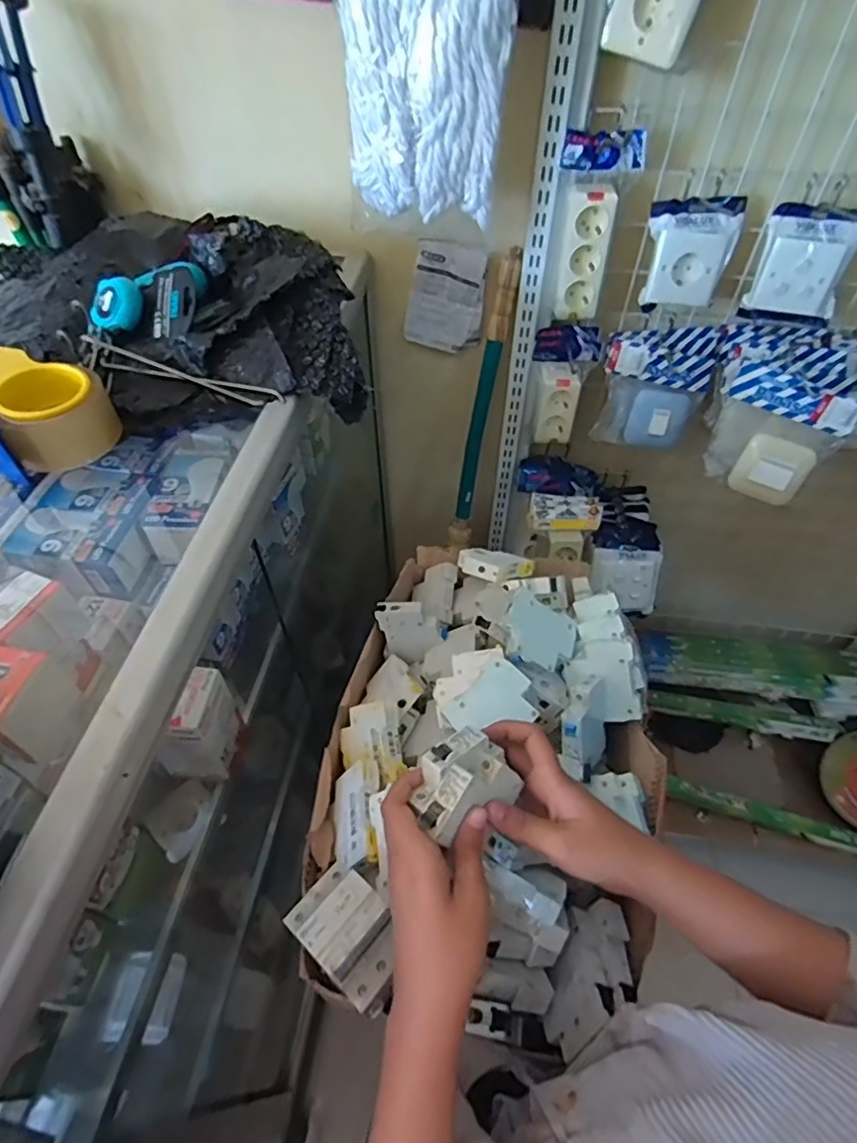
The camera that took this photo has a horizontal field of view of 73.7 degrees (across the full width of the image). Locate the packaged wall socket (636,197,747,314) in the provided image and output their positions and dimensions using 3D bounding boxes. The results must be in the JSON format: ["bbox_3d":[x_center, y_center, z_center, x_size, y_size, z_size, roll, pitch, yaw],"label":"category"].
[{"bbox_3d":[0.343,-0.416,0.747,0.110,0.118,0.049,-2,50,-2],"label":"packaged wall socket"}]

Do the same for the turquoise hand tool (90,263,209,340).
[{"bbox_3d":[-0.299,-0.288,0.607,0.117,0.040,0.102,-7,51,-6],"label":"turquoise hand tool"}]

